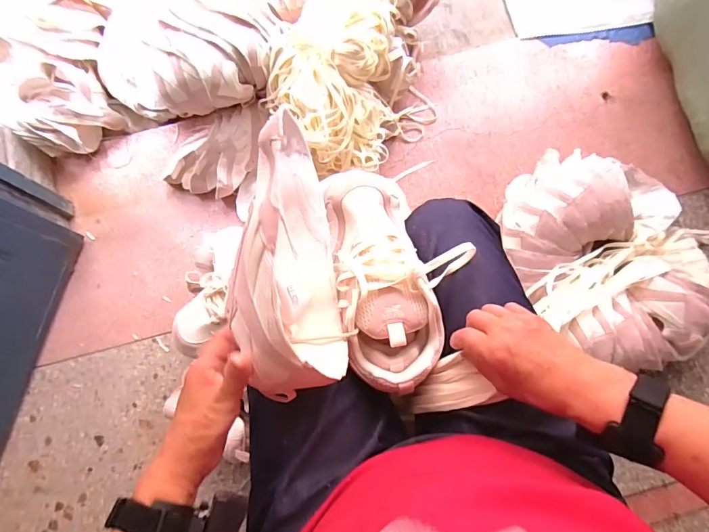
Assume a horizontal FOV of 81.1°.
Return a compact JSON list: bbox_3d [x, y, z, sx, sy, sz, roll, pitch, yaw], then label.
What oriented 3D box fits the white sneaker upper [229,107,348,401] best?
[{"bbox_3d":[-0.064,-0.011,0.377,0.081,0.137,0.236,-10,76,-1],"label":"white sneaker upper"}]

